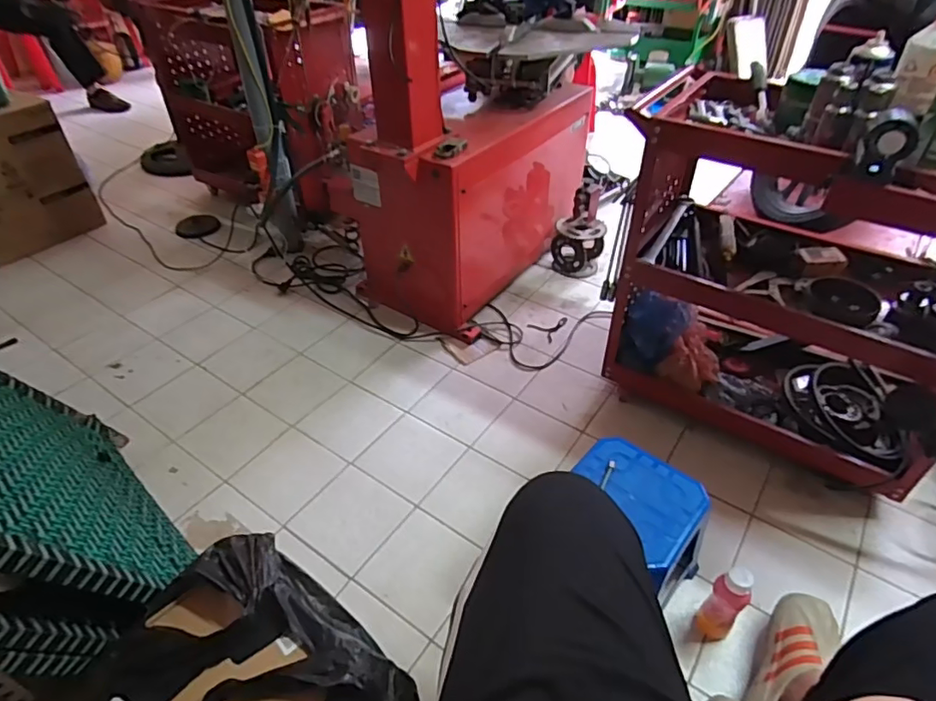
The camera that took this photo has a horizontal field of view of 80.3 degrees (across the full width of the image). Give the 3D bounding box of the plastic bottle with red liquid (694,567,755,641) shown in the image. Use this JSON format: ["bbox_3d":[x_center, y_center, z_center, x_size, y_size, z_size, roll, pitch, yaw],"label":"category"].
[{"bbox_3d":[0.439,0.433,0.948,0.058,0.179,0.053,33,52,32],"label":"plastic bottle with red liquid"}]

